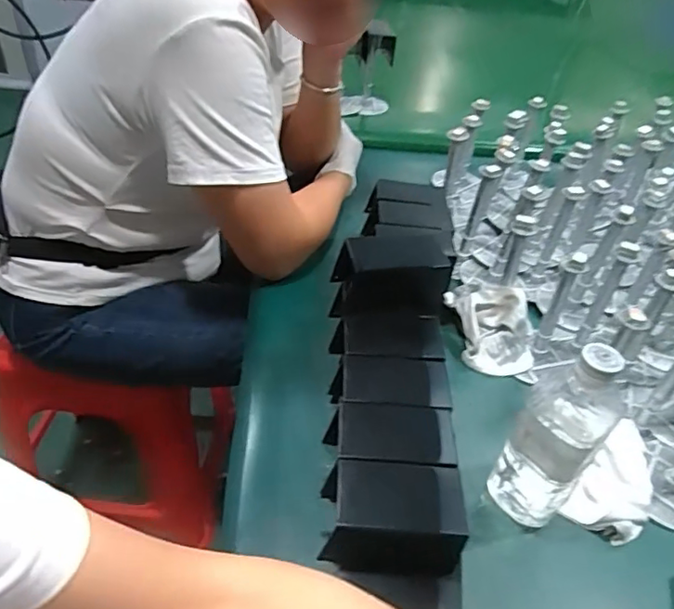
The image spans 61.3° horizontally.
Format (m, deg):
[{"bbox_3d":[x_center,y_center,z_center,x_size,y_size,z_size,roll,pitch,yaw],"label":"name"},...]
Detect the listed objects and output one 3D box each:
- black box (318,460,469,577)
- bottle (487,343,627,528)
[{"bbox_3d":[0.040,0.157,0.425,0.098,0.050,0.062,4,42,-4],"label":"black box"},{"bbox_3d":[0.187,0.110,0.483,0.066,0.191,0.068,34,48,27],"label":"bottle"}]

